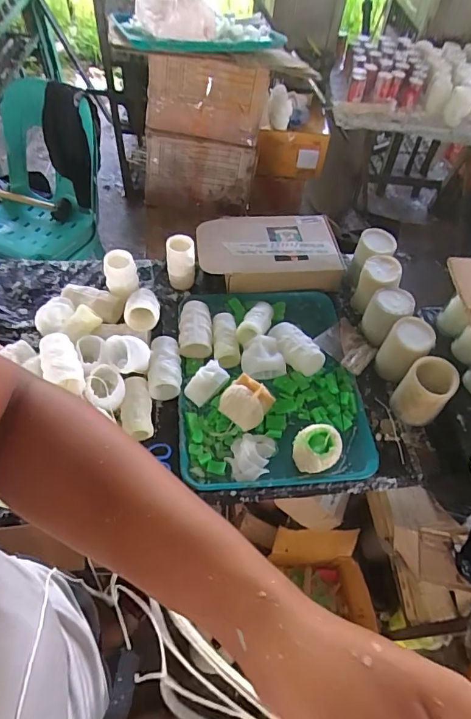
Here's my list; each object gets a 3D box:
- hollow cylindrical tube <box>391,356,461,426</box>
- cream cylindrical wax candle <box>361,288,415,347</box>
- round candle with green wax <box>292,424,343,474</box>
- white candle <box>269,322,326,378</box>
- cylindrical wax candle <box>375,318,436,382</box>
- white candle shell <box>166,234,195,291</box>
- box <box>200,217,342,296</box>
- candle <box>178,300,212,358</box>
[{"bbox_3d":[0.344,0.060,0.797,0.080,0.110,0.086,2,55,-3],"label":"hollow cylindrical tube"},{"bbox_3d":[0.308,-0.085,0.897,0.081,0.104,0.089,2,55,-3],"label":"cream cylindrical wax candle"},{"bbox_3d":[0.132,0.154,0.723,0.071,0.079,0.070,2,55,-3],"label":"round candle with green wax"},{"bbox_3d":[0.116,-0.021,0.854,0.067,0.058,0.124,-34,64,-24],"label":"white candle"},{"bbox_3d":[0.327,-0.017,0.847,0.079,0.095,0.092,37,60,20],"label":"cylindrical wax candle"},{"bbox_3d":[-0.119,-0.210,0.949,0.059,0.117,0.051,0,55,-4],"label":"white candle shell"},{"bbox_3d":[0.076,-0.252,1.009,0.319,0.067,0.199,-4,55,-7],"label":"box"},{"bbox_3d":[-0.081,-0.059,0.880,0.066,0.052,0.122,1,55,-4],"label":"candle"}]

